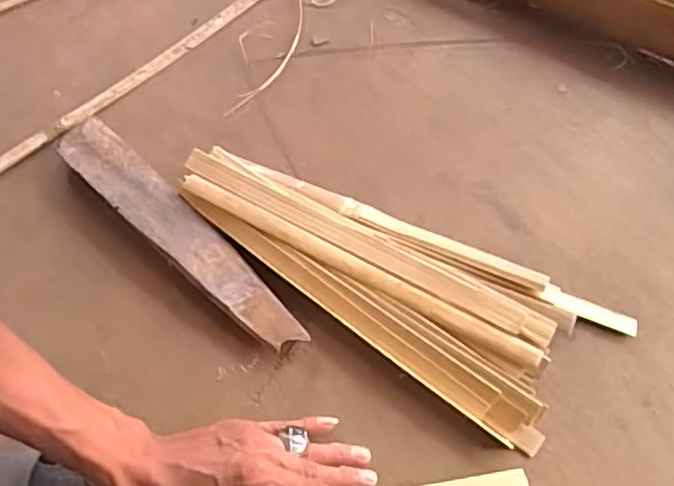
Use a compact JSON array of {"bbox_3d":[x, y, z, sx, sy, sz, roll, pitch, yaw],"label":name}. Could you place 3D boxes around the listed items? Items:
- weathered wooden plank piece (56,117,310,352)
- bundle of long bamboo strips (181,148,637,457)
[{"bbox_3d":[-0.156,-0.013,0.595,0.052,0.029,0.327,-42,67,-17],"label":"weathered wooden plank piece"},{"bbox_3d":[0.031,0.015,0.554,0.385,0.035,0.138,31,68,19],"label":"bundle of long bamboo strips"}]

